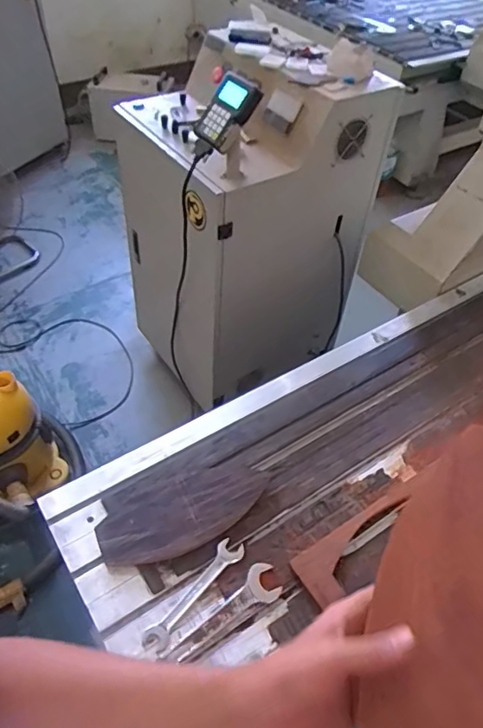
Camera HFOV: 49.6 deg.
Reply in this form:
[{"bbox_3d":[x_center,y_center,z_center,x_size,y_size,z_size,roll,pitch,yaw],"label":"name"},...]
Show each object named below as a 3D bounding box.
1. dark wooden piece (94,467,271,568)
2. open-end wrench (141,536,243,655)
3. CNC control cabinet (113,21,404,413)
[{"bbox_3d":[-0.090,0.240,0.851,0.278,0.019,0.118,-21,52,-21],"label":"dark wooden piece"},{"bbox_3d":[-0.067,0.334,0.773,0.037,0.013,0.189,32,53,24],"label":"open-end wrench"},{"bbox_3d":[-0.003,-0.460,1.652,0.582,0.919,0.582,-26,54,-21],"label":"CNC control cabinet"}]

